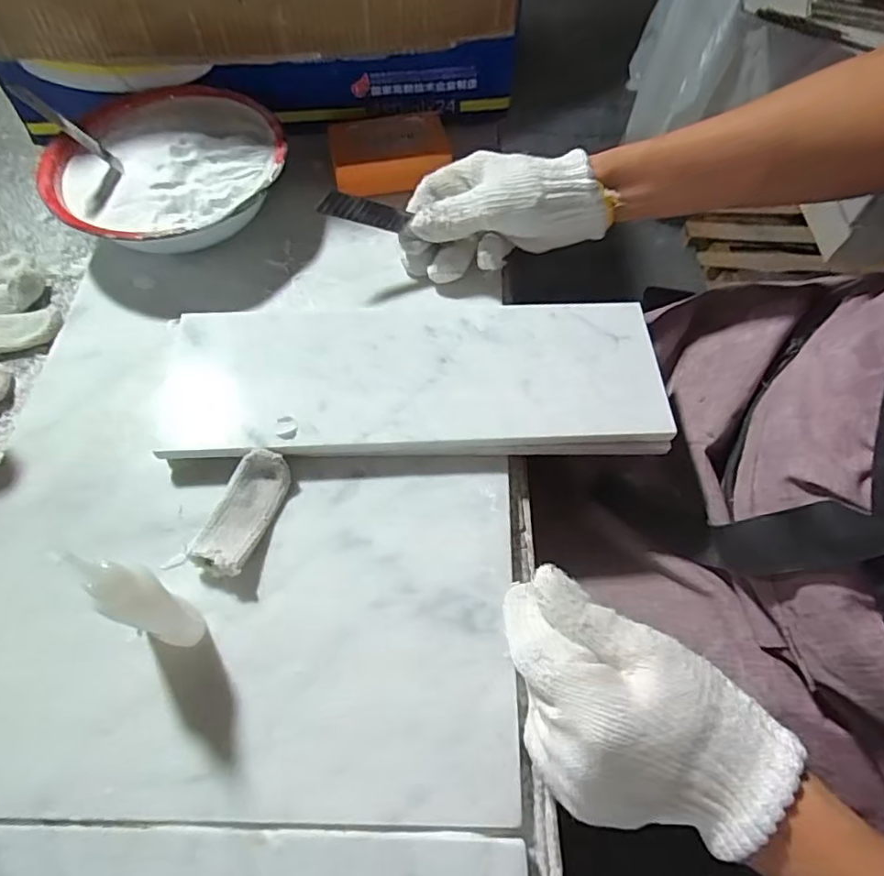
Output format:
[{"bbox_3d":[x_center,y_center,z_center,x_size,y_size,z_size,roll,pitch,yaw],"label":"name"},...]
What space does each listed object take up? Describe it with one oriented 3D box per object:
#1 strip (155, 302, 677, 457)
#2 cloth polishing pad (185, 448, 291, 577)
[{"bbox_3d":[-0.016,-0.043,0.364,0.300,0.022,0.114,-1,63,-3],"label":"strip"},{"bbox_3d":[-0.110,0.042,0.322,0.029,0.019,0.072,16,64,6],"label":"cloth polishing pad"}]

